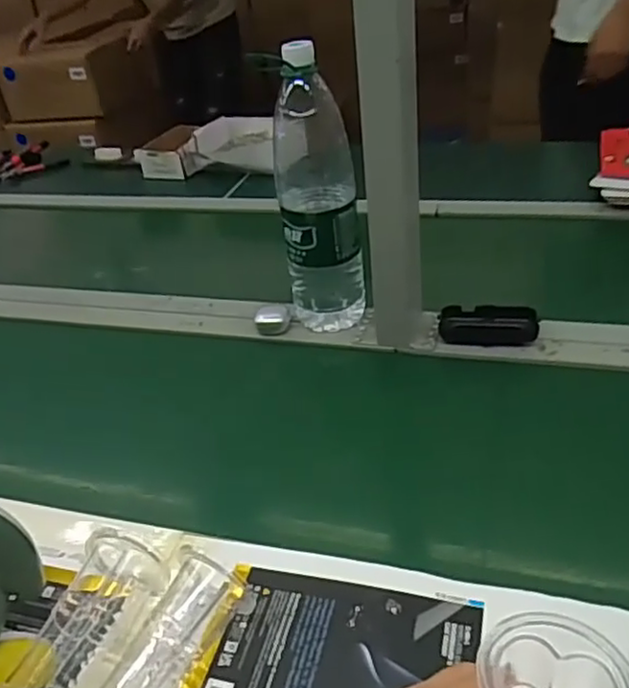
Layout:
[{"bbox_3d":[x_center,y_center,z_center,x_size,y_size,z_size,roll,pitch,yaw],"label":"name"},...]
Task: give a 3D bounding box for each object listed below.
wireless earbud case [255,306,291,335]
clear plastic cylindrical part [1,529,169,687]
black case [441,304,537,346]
[{"bbox_3d":[-0.052,-0.031,0.843,0.044,0.021,0.040,-9,35,-2],"label":"wireless earbud case"},{"bbox_3d":[-0.160,0.208,0.476,0.063,0.053,0.132,3,36,15],"label":"clear plastic cylindrical part"},{"bbox_3d":[0.207,-0.020,0.791,0.113,0.035,0.044,0,35,11],"label":"black case"}]

